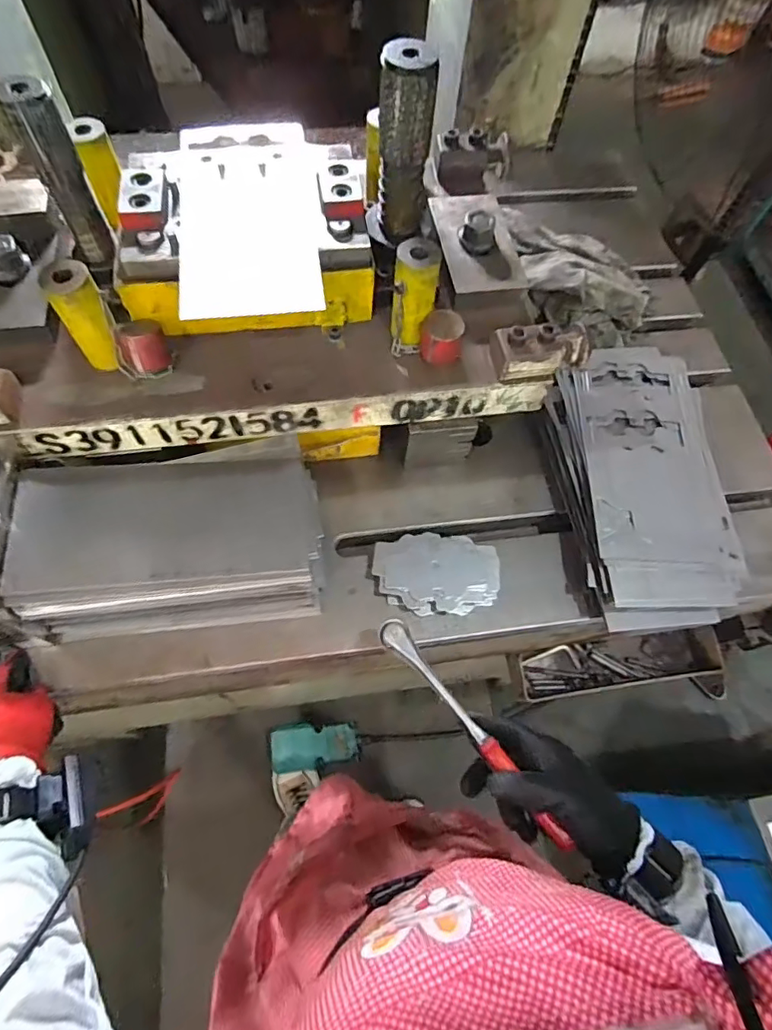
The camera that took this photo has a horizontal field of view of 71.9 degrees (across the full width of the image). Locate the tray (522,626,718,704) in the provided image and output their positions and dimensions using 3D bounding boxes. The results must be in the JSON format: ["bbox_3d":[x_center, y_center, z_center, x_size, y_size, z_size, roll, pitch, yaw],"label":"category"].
[{"bbox_3d":[0.349,0.216,0.795,0.310,0.060,0.077,-7,65,-6],"label":"tray"}]

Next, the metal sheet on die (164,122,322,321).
[{"bbox_3d":[-0.127,-0.284,0.496,0.129,0.011,0.250,-8,68,-7],"label":"metal sheet on die"}]

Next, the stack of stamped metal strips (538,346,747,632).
[{"bbox_3d":[0.285,-0.036,0.602,0.173,0.069,0.315,-5,64,-5],"label":"stack of stamped metal strips"}]

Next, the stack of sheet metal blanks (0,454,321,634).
[{"bbox_3d":[-0.199,0.024,0.524,0.258,0.114,0.144,-4,64,-5],"label":"stack of sheet metal blanks"}]

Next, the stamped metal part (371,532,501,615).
[{"bbox_3d":[0.055,0.060,0.559,0.134,0.024,0.084,5,67,-12],"label":"stamped metal part"}]

